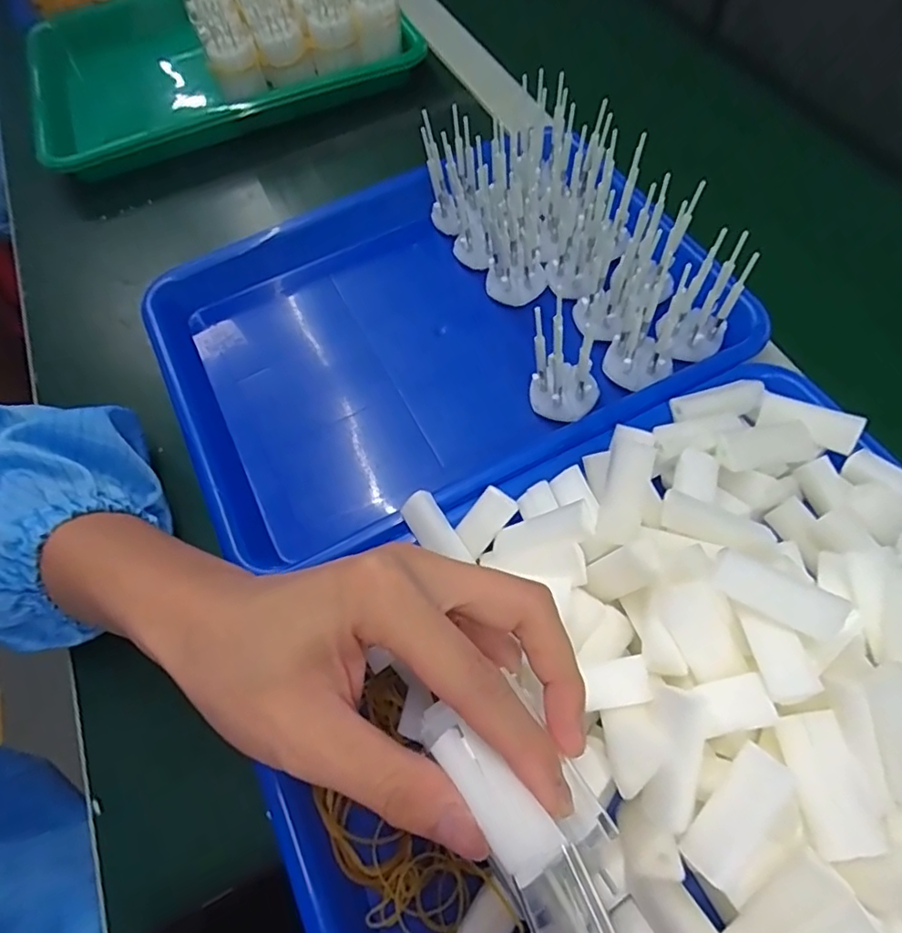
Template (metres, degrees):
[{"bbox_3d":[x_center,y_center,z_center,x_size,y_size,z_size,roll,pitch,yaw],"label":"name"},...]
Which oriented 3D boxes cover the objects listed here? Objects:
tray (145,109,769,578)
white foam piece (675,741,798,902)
[{"bbox_3d":[-0.012,-0.091,0.378,0.330,0.064,0.255,-28,63,-11],"label":"tray"},{"bbox_3d":[0.099,0.121,0.203,0.023,0.008,0.047,31,90,19],"label":"white foam piece"}]

